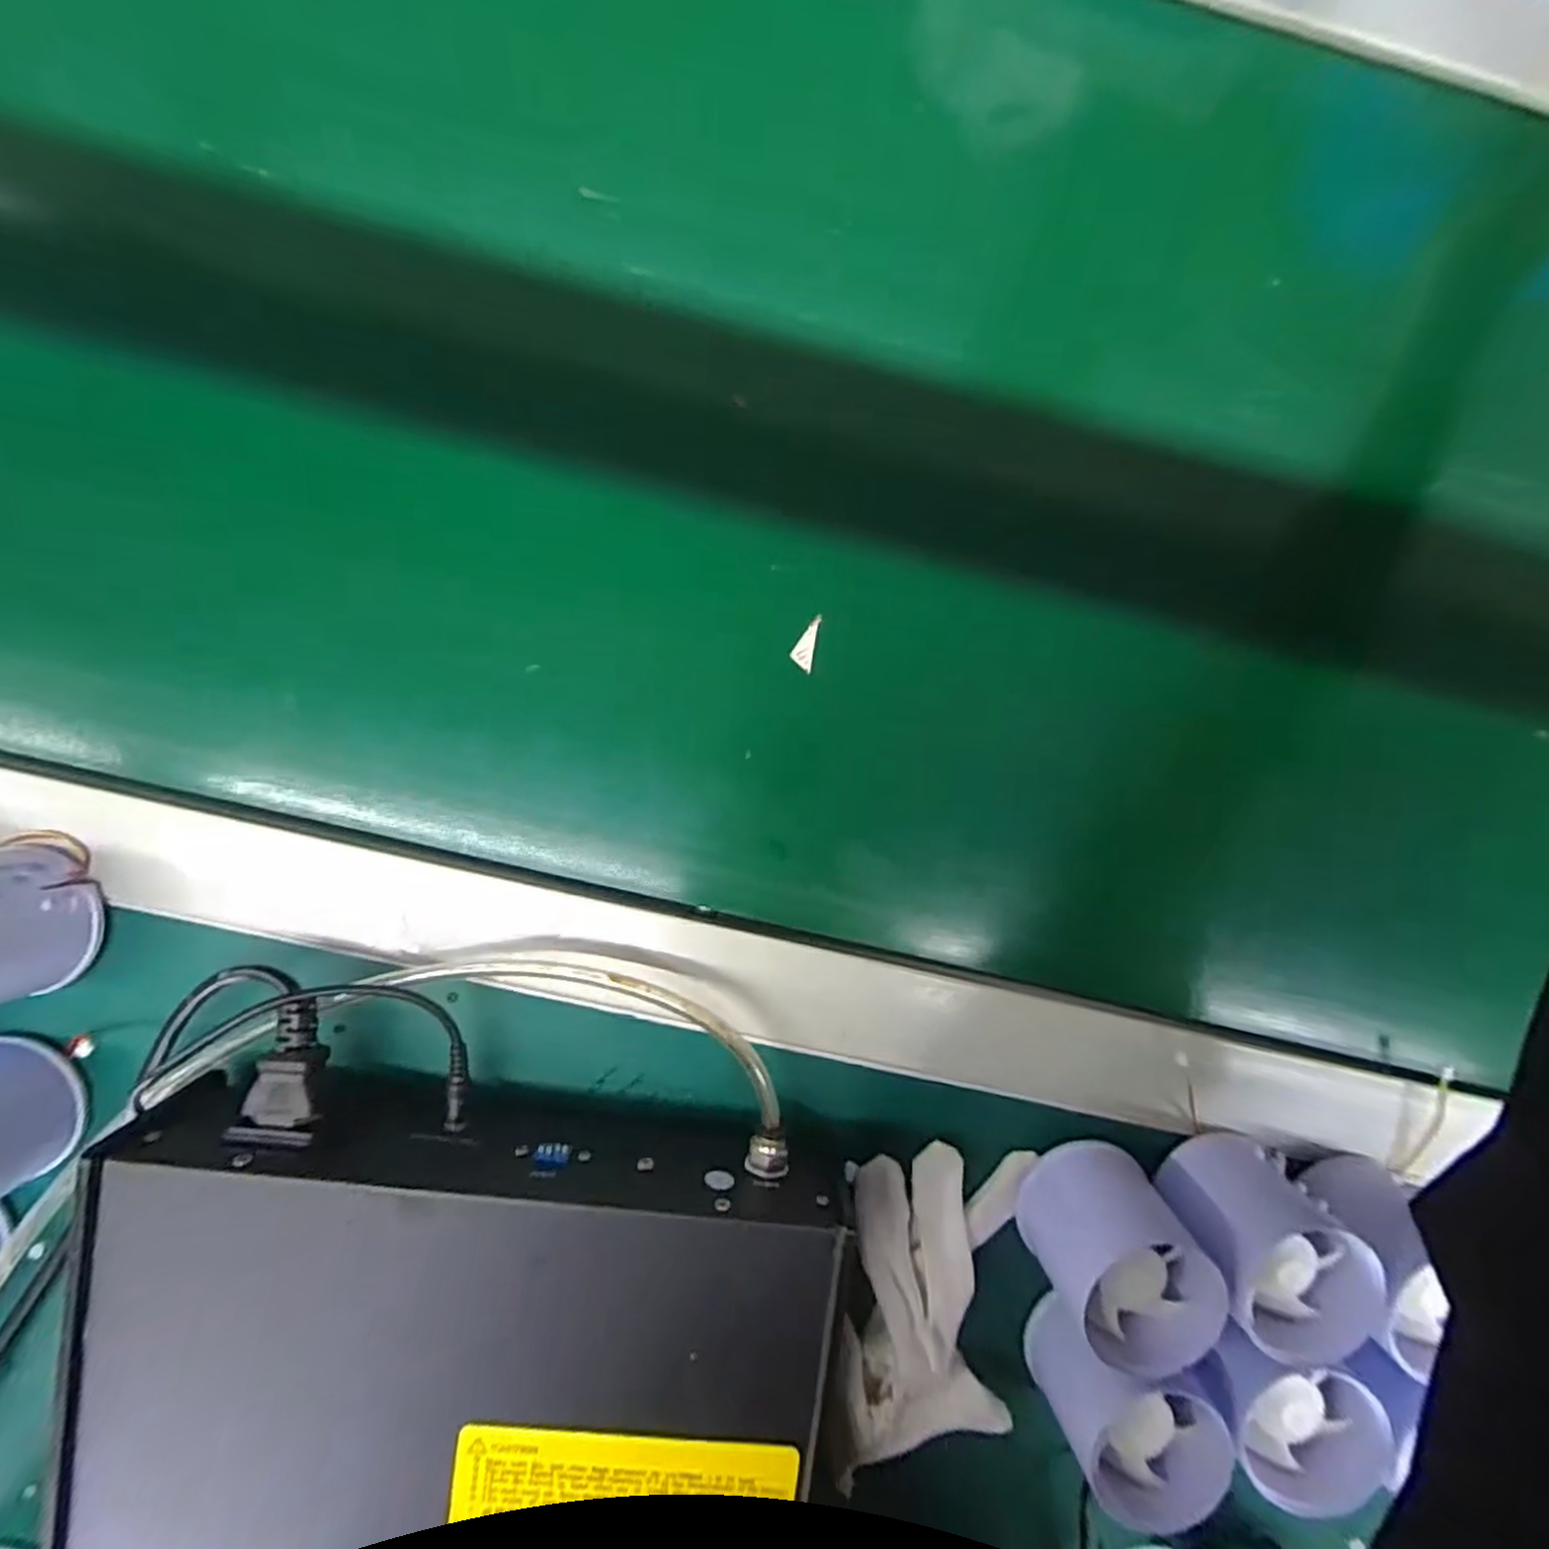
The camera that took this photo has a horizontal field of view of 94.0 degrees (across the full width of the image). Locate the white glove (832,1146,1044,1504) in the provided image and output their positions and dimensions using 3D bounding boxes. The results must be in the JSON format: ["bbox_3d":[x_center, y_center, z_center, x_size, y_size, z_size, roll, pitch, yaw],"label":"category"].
[{"bbox_3d":[0.062,0.205,0.280,0.066,0.024,0.121,8,91,-4],"label":"white glove"}]

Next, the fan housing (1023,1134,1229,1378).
[{"bbox_3d":[0.126,0.176,0.269,0.054,0.049,0.054,0,92,-3],"label":"fan housing"}]

